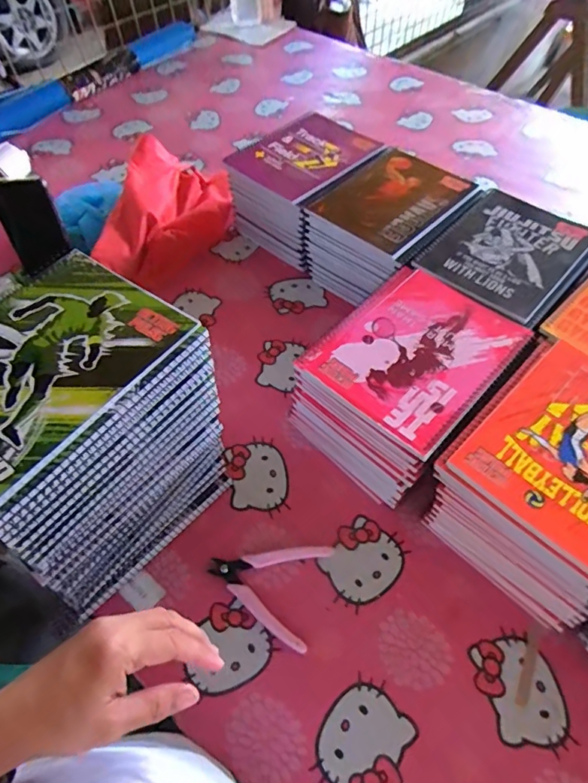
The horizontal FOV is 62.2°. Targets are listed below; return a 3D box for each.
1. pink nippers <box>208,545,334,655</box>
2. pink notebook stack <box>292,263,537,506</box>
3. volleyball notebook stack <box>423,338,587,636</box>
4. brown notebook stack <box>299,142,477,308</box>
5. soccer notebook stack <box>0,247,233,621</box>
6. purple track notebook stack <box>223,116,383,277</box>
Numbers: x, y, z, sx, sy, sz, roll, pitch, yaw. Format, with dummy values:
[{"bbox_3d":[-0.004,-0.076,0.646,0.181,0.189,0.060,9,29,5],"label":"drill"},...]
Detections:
[{"bbox_3d":[-0.030,0.189,0.486,0.113,0.008,0.098,14,57,10],"label":"pink nippers"},{"bbox_3d":[0.123,-0.008,0.552,0.210,0.118,0.168,-40,64,-23],"label":"pink notebook stack"},{"bbox_3d":[0.255,0.083,0.485,0.162,0.117,0.209,39,65,24],"label":"volleyball notebook stack"},{"bbox_3d":[0.127,-0.222,0.697,0.162,0.125,0.220,36,63,22],"label":"brown notebook stack"},{"bbox_3d":[-0.184,0.046,0.451,0.152,0.233,0.197,34,63,21],"label":"soccer notebook stack"},{"bbox_3d":[0.019,-0.320,0.773,0.163,0.123,0.199,37,64,23],"label":"purple track notebook stack"}]

